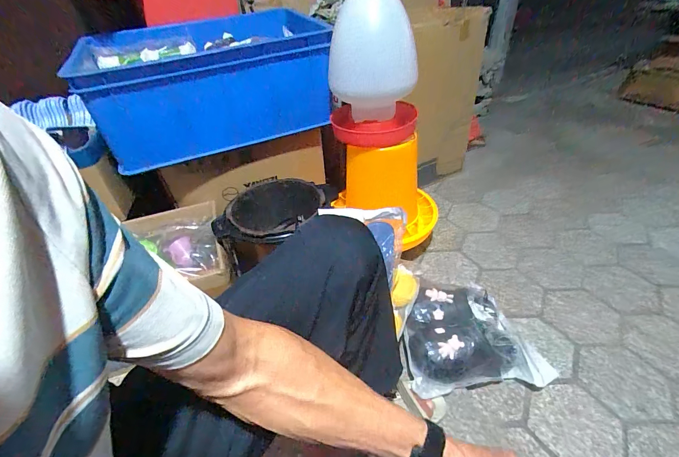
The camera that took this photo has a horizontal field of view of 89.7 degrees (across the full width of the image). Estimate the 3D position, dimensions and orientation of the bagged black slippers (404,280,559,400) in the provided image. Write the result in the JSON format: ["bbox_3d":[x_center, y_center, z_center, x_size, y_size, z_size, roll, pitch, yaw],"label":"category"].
[{"bbox_3d":[0.297,0.233,0.771,0.309,0.088,0.242,5,49,-13],"label":"bagged black slippers"}]

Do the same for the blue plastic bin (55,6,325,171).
[{"bbox_3d":[-0.337,-0.383,0.919,0.564,0.256,0.355,-17,40,-16],"label":"blue plastic bin"}]

